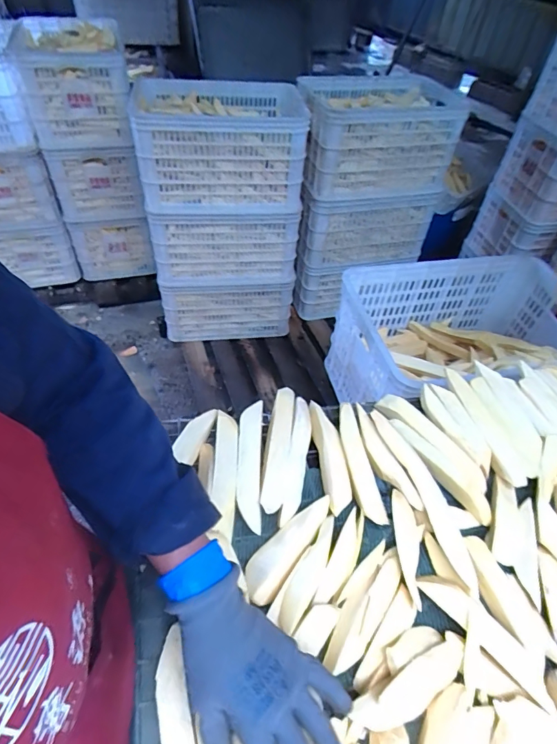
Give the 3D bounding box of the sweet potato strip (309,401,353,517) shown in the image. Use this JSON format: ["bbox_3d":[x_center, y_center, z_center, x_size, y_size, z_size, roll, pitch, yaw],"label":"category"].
[{"bbox_3d":[0.071,0.112,0.591,0.037,0.016,0.163,-4,48,-8],"label":"sweet potato strip"}]

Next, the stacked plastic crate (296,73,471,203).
[{"bbox_3d":[0.353,-0.865,1.600,0.540,0.317,0.429,2,49,-2],"label":"stacked plastic crate"}]

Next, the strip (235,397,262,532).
[{"bbox_3d":[-0.038,0.117,0.559,0.030,0.022,0.176,1,47,-3],"label":"strip"}]

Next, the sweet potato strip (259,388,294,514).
[{"bbox_3d":[0.001,0.098,0.577,0.031,0.016,0.193,6,47,1],"label":"sweet potato strip"}]

